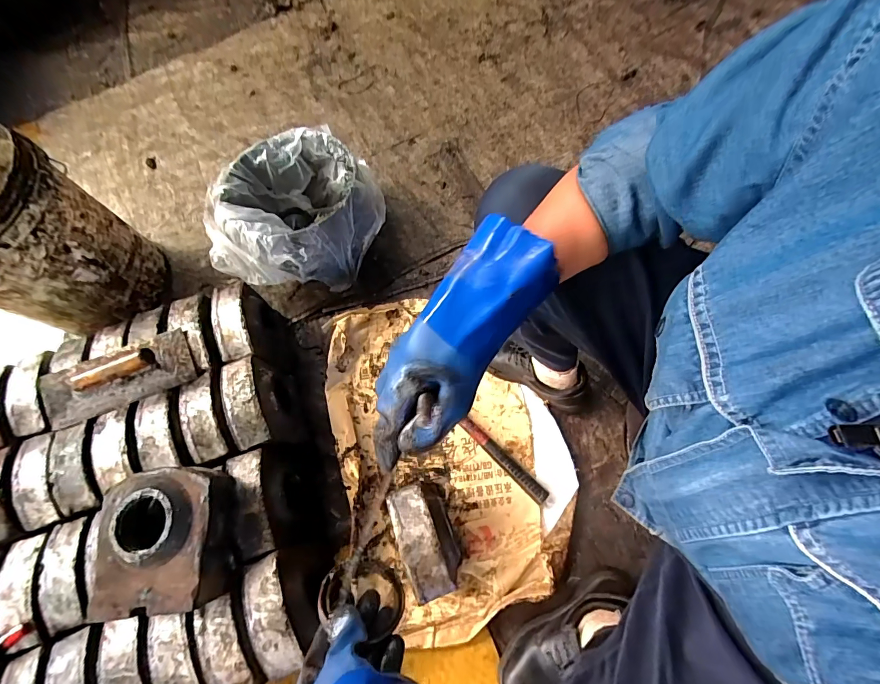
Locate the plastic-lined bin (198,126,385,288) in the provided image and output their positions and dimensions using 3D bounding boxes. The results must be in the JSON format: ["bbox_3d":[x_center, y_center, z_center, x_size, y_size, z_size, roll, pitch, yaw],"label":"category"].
[{"bbox_3d":[-0.314,-0.295,0.903,0.361,0.181,0.313,-9,71,2],"label":"plastic-lined bin"}]

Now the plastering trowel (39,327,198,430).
[{"bbox_3d":[-0.583,0.054,0.674,0.266,0.071,0.098,-21,71,-3],"label":"plastering trowel"}]

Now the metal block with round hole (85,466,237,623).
[{"bbox_3d":[-0.402,0.286,0.571,0.165,0.085,0.188,-7,71,2],"label":"metal block with round hole"}]

